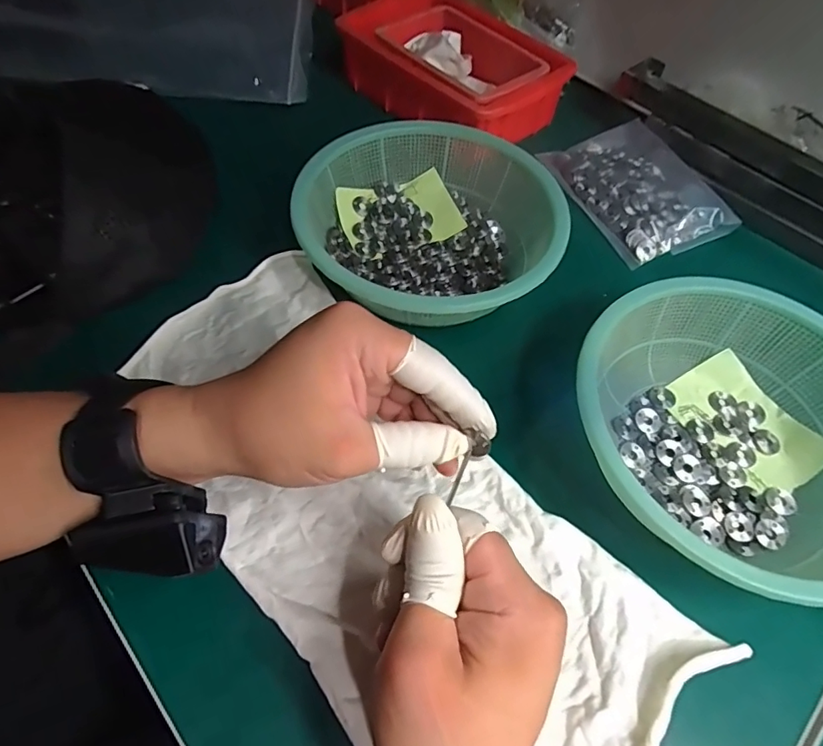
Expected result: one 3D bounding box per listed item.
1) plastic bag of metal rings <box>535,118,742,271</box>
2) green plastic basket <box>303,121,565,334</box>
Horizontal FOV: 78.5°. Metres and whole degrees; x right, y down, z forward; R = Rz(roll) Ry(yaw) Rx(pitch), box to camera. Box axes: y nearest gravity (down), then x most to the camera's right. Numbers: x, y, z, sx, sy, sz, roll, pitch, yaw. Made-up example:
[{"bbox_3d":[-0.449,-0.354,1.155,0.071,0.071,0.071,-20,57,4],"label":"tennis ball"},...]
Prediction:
[{"bbox_3d":[0.201,-0.166,0.450,0.107,0.023,0.149,-20,62,-14],"label":"plastic bag of metal rings"},{"bbox_3d":[0.015,-0.107,0.376,0.183,0.055,0.180,1,59,-2],"label":"green plastic basket"}]

